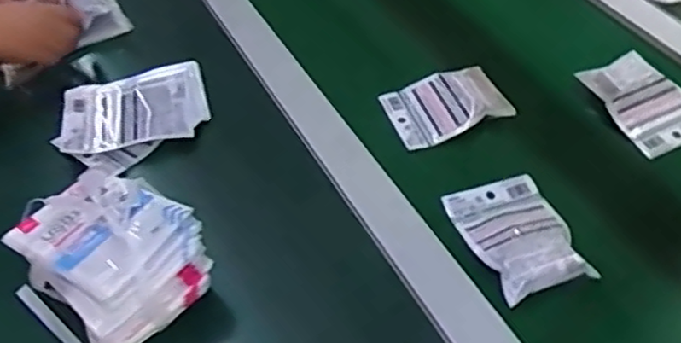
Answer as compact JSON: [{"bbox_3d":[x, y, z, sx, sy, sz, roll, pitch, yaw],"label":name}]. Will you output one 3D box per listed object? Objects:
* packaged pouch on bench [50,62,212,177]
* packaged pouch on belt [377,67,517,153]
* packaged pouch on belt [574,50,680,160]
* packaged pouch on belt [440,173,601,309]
[{"bbox_3d":[-0.230,-0.064,0.754,0.161,0.027,0.120,-16,53,-11],"label":"packaged pouch on bench"},{"bbox_3d":[0.115,-0.080,0.756,0.126,0.031,0.093,-17,49,-13],"label":"packaged pouch on belt"},{"bbox_3d":[0.344,-0.082,0.751,0.099,0.032,0.128,-19,50,-14],"label":"packaged pouch on belt"},{"bbox_3d":[0.166,0.056,0.628,0.095,0.022,0.130,-17,49,-13],"label":"packaged pouch on belt"}]

